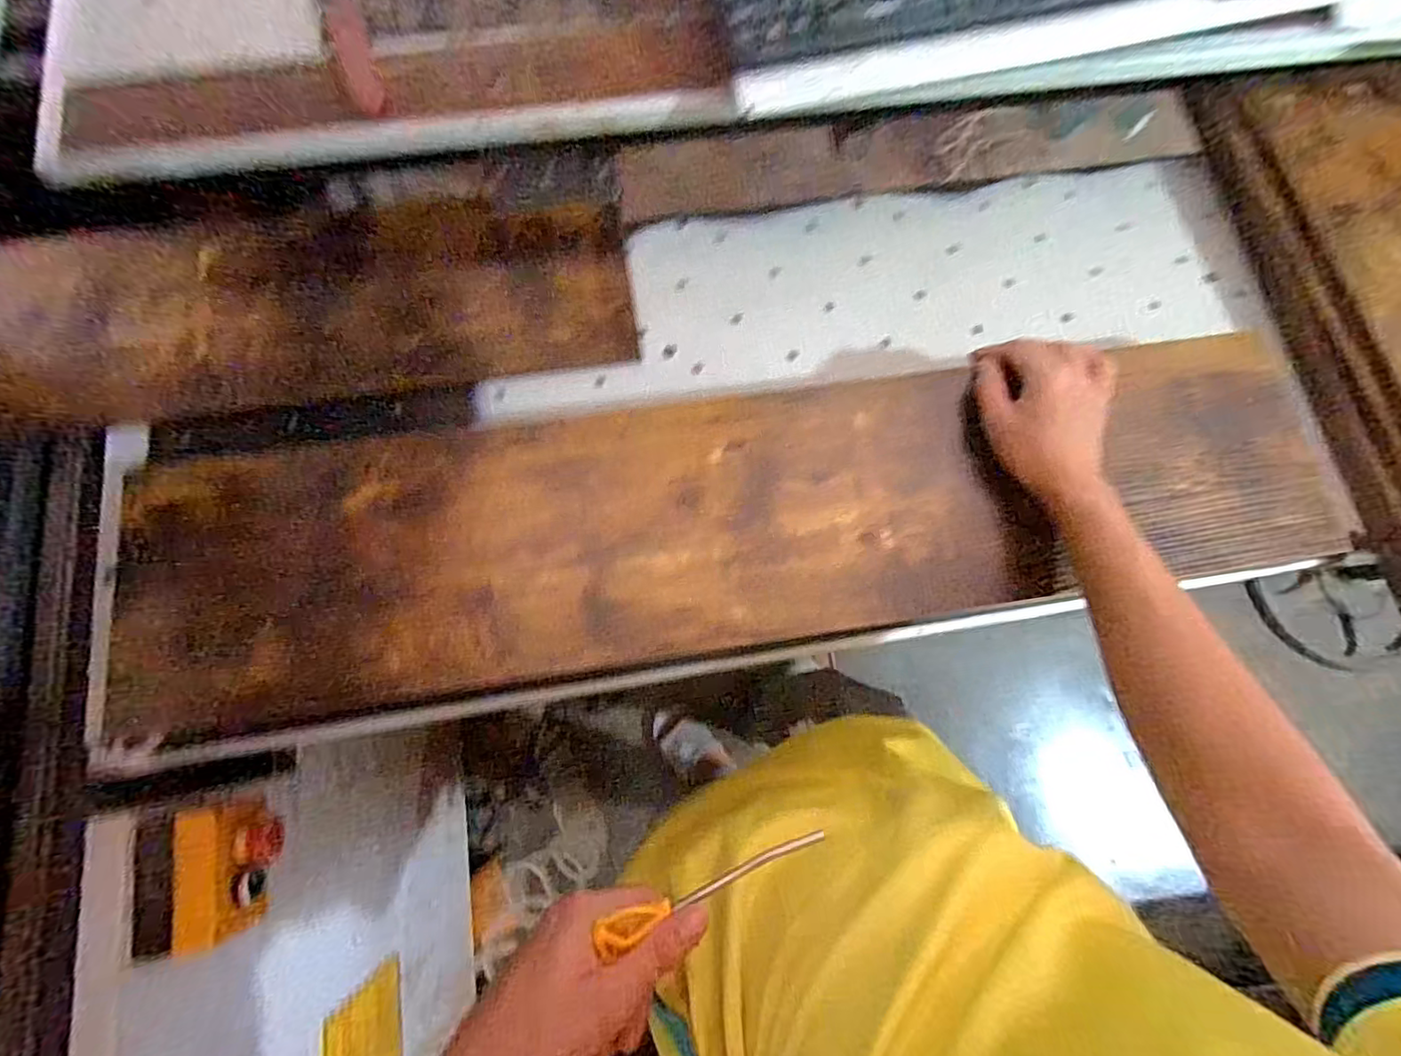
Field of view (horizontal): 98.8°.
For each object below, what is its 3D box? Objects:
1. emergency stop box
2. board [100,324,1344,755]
[{"bbox_3d":[-0.433,0.302,0.527,0.081,0.074,0.116,-5,76,-2],"label":"emergency stop box"},{"bbox_3d":[0.043,-0.010,0.499,0.995,0.027,0.212,-8,76,-4],"label":"board"}]

